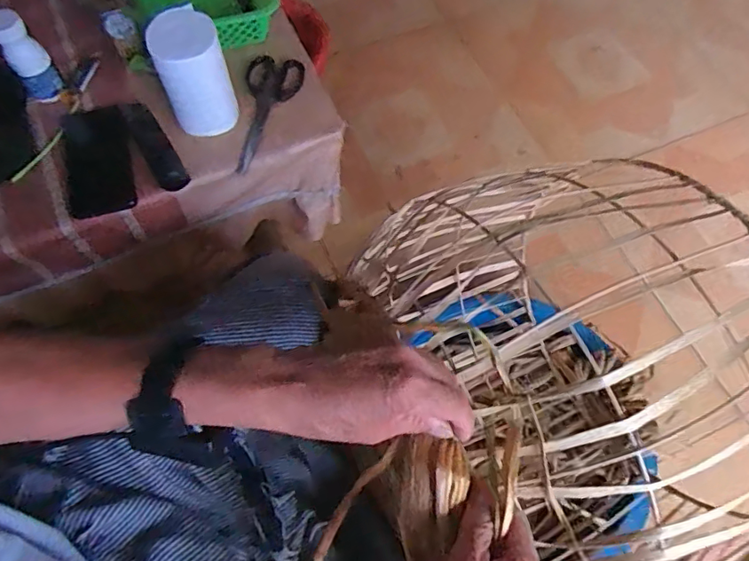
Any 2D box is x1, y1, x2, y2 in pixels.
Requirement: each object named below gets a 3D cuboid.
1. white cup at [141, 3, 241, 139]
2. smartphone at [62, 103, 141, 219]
[{"bbox_3d":[-0.220,-0.256,0.640,0.079,0.130,0.081,-13,66,-8],"label":"white cup"},{"bbox_3d":[-0.353,-0.154,0.662,0.087,0.016,0.170,-17,67,-10],"label":"smartphone"}]

